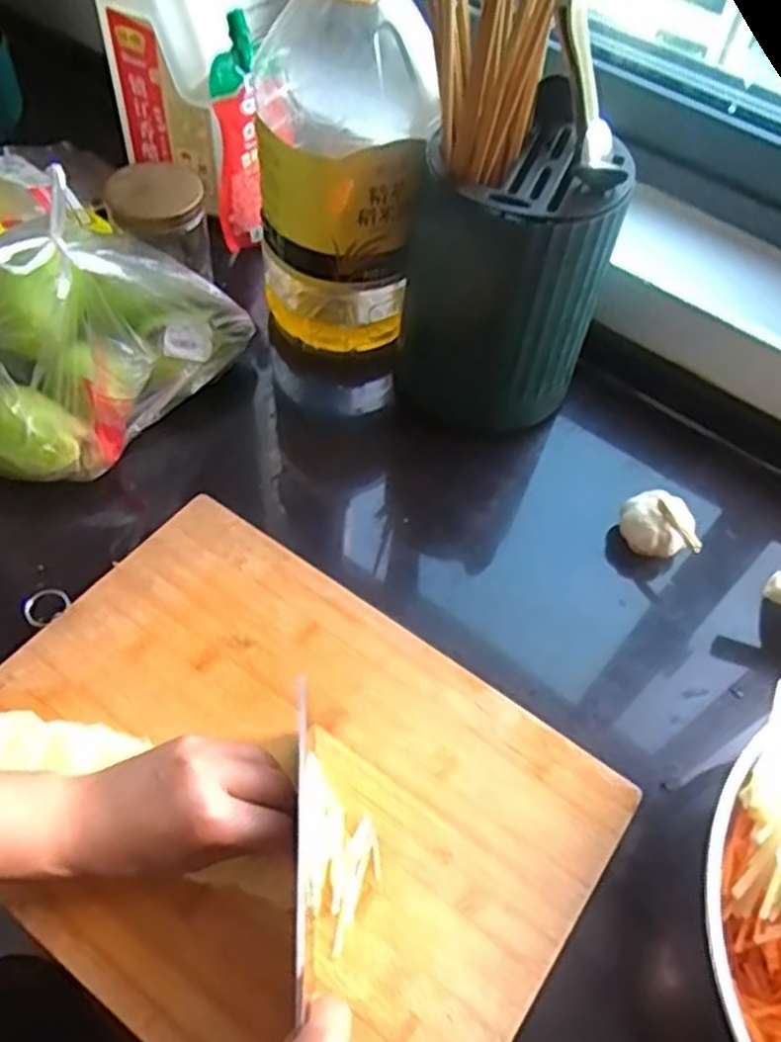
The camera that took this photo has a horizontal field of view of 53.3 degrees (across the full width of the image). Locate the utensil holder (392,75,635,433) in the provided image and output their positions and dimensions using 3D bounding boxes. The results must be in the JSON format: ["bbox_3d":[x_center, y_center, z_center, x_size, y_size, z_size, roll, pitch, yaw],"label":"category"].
[{"bbox_3d":[0.088,-0.175,0.614,0.128,0.226,0.129,-12,58,-13],"label":"utensil holder"}]

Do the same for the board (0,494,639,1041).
[{"bbox_3d":[-0.071,0.159,0.471,0.363,0.015,0.266,33,59,17],"label":"board"}]

